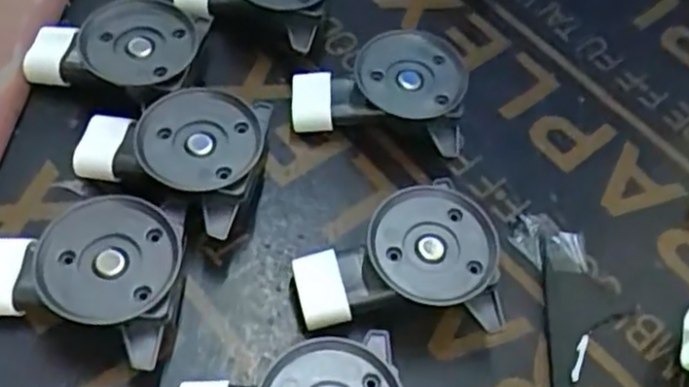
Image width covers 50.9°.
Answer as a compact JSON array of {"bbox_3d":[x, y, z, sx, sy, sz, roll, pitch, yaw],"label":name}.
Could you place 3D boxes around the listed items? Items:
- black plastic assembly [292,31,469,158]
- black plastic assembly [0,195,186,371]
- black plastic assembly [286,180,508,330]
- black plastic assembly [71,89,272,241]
[{"bbox_3d":[0.014,-0.040,0.285,0.064,0.035,0.040,9,56,-3],"label":"black plastic assembly"},{"bbox_3d":[-0.083,0.025,0.231,0.066,0.033,0.046,19,56,4],"label":"black plastic assembly"},{"bbox_3d":[0.018,0.023,0.246,0.066,0.031,0.041,4,57,-7],"label":"black plastic assembly"},{"bbox_3d":[-0.061,-0.014,0.258,0.068,0.034,0.042,24,57,7],"label":"black plastic assembly"}]

